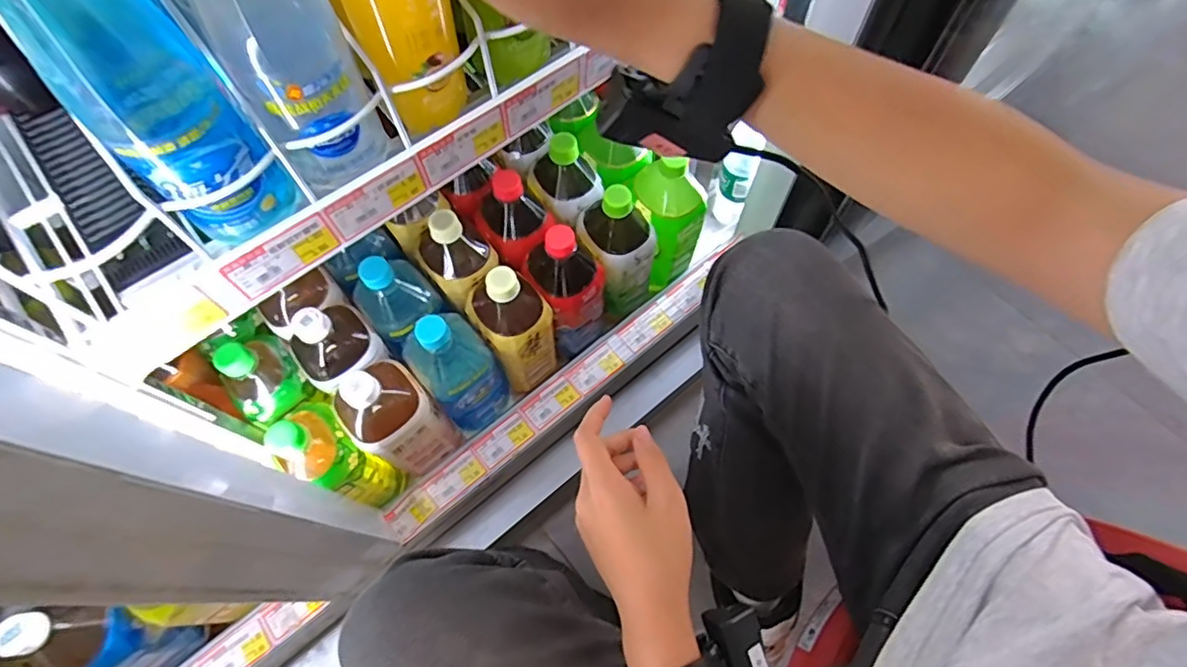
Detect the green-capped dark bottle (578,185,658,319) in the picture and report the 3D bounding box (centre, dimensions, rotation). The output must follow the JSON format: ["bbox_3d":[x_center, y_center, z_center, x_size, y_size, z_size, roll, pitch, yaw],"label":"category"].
[{"bbox_3d":[0.030,-0.093,0.699,0.087,0.201,0.077,4,66,3],"label":"green-capped dark bottle"}]

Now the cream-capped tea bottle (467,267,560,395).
[{"bbox_3d":[-0.086,-0.005,0.657,0.080,0.198,0.076,-24,68,-9],"label":"cream-capped tea bottle"}]

